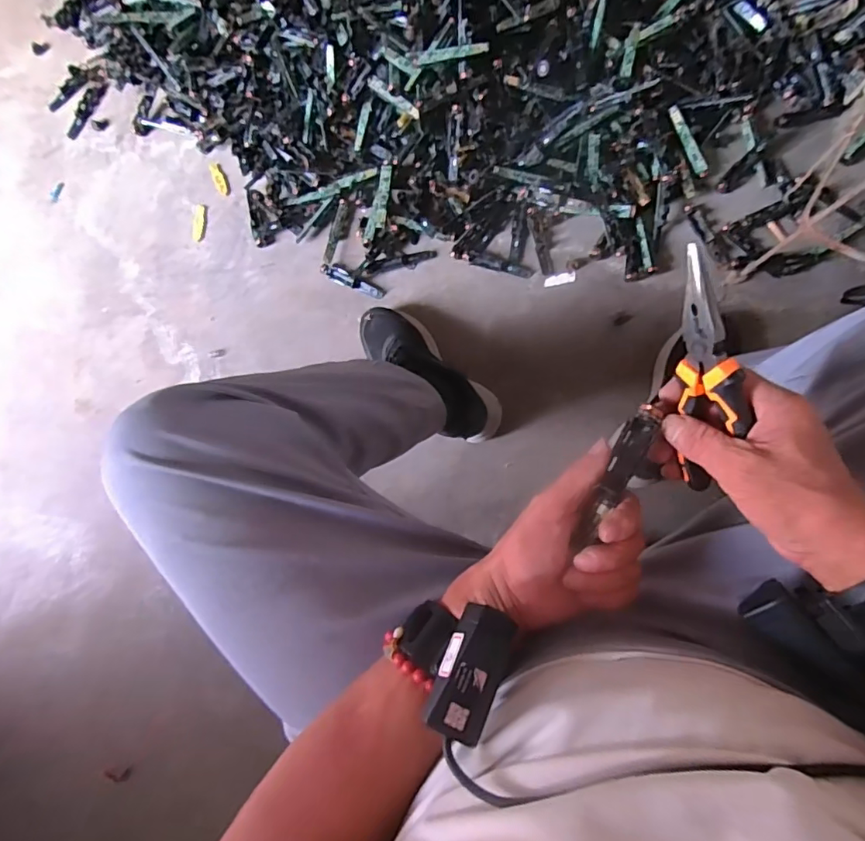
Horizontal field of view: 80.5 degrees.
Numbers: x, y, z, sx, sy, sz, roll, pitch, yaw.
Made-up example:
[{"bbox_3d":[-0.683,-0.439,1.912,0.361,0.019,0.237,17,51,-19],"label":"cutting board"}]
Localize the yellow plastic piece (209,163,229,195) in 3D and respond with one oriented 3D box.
[{"bbox_3d":[-0.372,-0.423,0.893,0.023,0.006,0.054,-21,90,8],"label":"yellow plastic piece"}]

